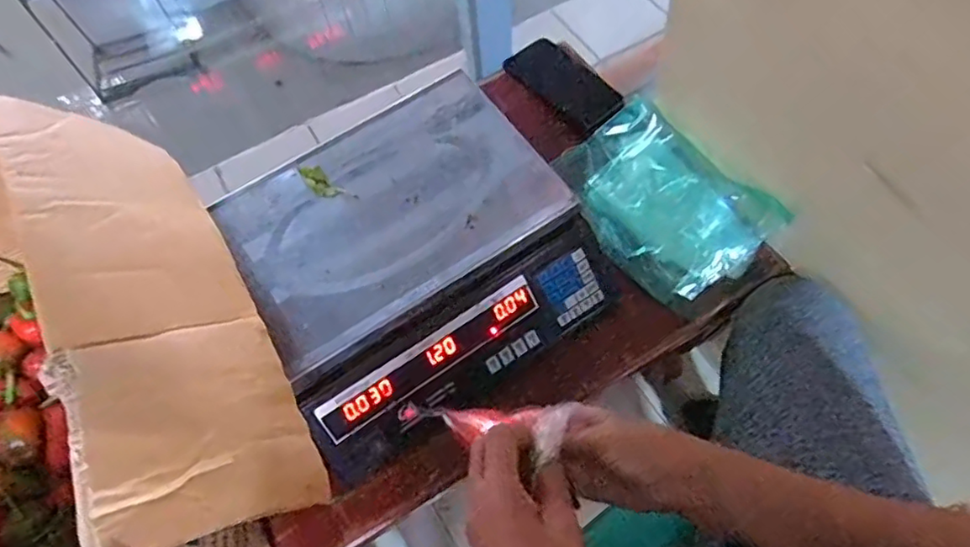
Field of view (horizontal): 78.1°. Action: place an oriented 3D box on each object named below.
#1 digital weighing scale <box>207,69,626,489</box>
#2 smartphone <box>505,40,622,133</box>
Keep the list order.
[{"bbox_3d":[-0.079,-0.018,0.620,0.332,0.093,0.300,-32,65,-13],"label":"digital weighing scale"},{"bbox_3d":[0.105,-0.254,0.794,0.159,0.010,0.068,43,93,14],"label":"smartphone"}]

